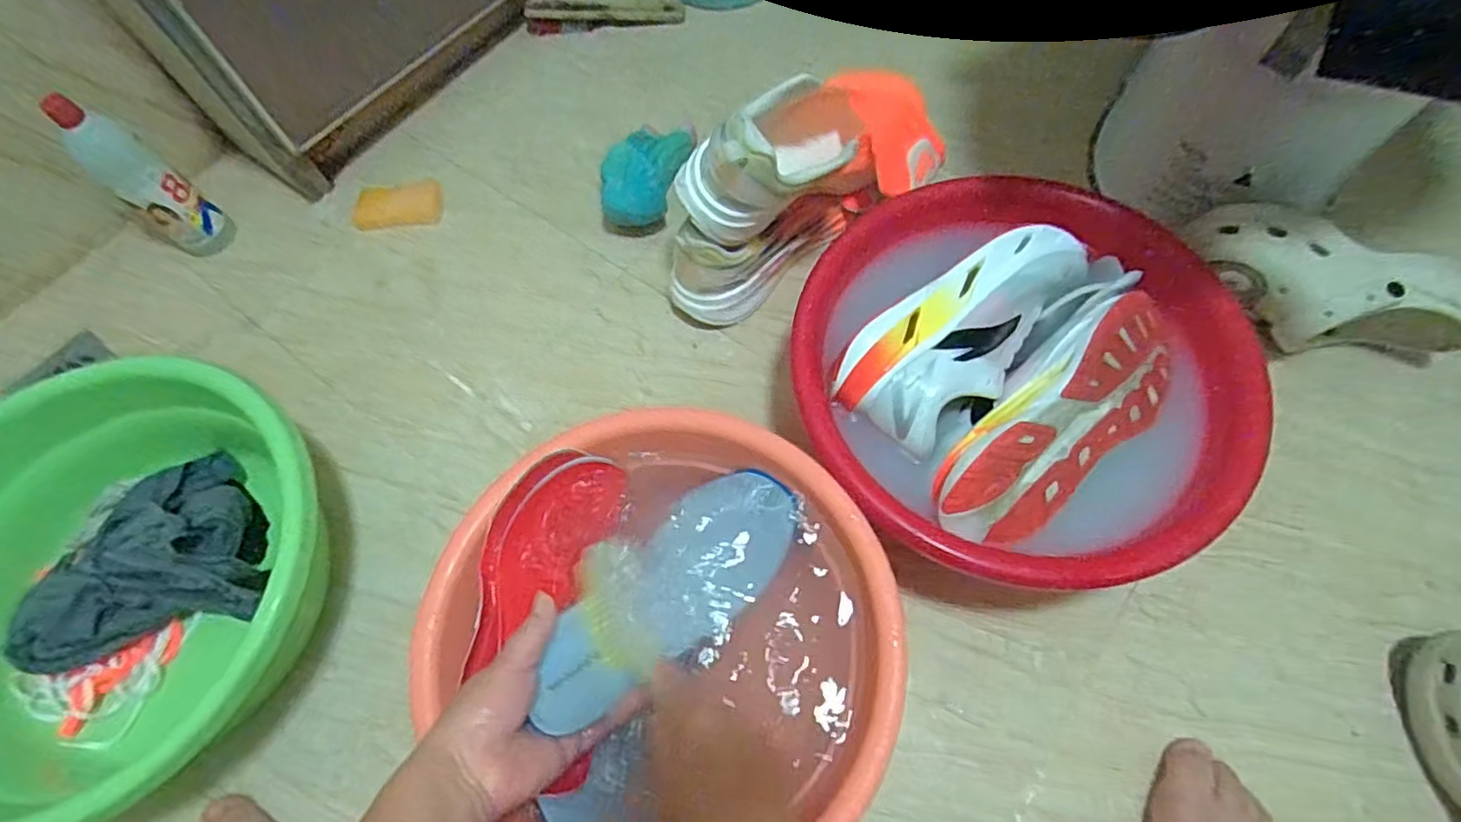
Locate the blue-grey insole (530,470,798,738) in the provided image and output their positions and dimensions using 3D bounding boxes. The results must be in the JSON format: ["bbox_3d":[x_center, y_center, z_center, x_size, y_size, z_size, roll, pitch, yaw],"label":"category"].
[{"bbox_3d":[-0.045,0.136,0.502,0.091,0.034,0.233,40,61,18],"label":"blue-grey insole"}]

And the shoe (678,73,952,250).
[{"bbox_3d":[0.085,-0.253,0.639,0.284,0.125,0.122,-24,67,-22],"label":"shoe"}]

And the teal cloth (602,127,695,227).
[{"bbox_3d":[-0.101,-0.281,0.781,0.083,0.055,0.156,15,66,8],"label":"teal cloth"}]

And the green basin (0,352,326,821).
[{"bbox_3d":[-0.498,0.148,0.560,0.339,0.138,0.334,0,65,1],"label":"green basin"}]

